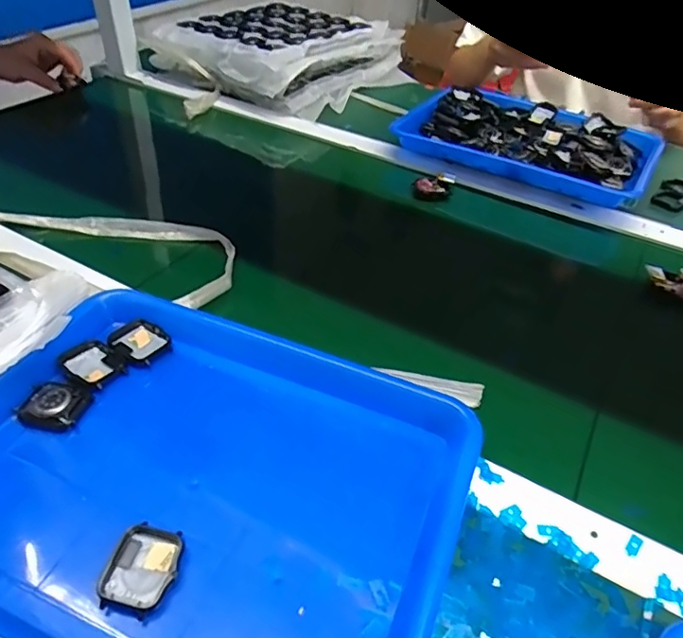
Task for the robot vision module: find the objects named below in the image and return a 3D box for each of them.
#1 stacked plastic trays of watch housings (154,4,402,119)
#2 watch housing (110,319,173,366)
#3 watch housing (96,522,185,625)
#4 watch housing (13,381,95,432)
[{"bbox_3d":[-0.100,-0.461,0.943,0.314,0.091,0.320,23,46,19],"label":"stacked plastic trays of watch housings"},{"bbox_3d":[-0.166,0.019,0.450,0.045,0.010,0.036,33,50,28],"label":"watch housing"},{"bbox_3d":[-0.114,0.145,0.312,0.039,0.015,0.046,9,43,5],"label":"watch housing"},{"bbox_3d":[-0.211,0.064,0.398,0.044,0.011,0.037,18,44,15],"label":"watch housing"}]

